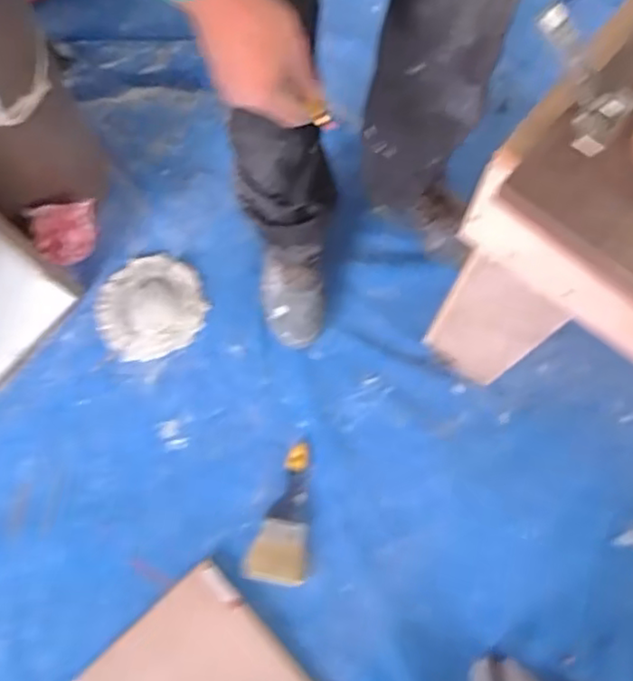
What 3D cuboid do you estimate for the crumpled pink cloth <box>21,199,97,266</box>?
[{"bbox_3d":[-0.450,-0.195,1.143,0.129,0.139,0.053,-28,75,-7],"label":"crumpled pink cloth"}]

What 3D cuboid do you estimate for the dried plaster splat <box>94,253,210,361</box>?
[{"bbox_3d":[-0.310,-0.063,1.179,0.195,0.022,0.187,0,74,1],"label":"dried plaster splat"}]

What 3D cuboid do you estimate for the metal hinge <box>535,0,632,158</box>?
[{"bbox_3d":[0.204,-0.209,0.495,0.066,0.026,0.112,-50,118,-12],"label":"metal hinge"}]

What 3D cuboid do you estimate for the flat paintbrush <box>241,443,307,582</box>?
[{"bbox_3d":[-0.053,0.287,1.061,0.095,0.012,0.224,9,74,4],"label":"flat paintbrush"}]

